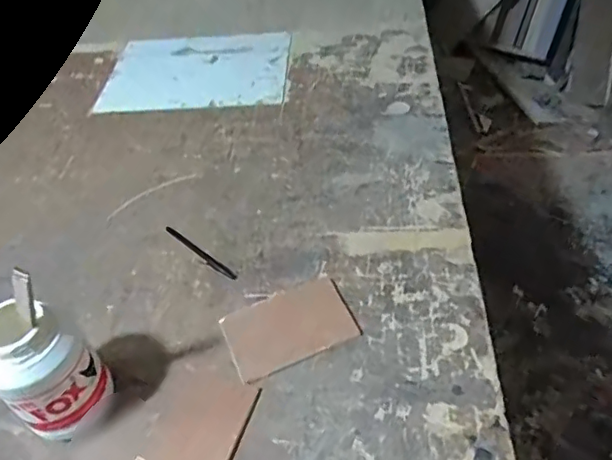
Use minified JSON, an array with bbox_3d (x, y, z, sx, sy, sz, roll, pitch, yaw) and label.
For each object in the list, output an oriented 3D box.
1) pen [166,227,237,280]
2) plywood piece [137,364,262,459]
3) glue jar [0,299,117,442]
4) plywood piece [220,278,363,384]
[{"bbox_3d":[-0.150,0.031,0.785,0.146,0.006,0.012,33,58,30],"label":"pen"},{"bbox_3d":[-0.118,0.223,0.601,0.095,0.006,0.154,12,50,17],"label":"plywood piece"},{"bbox_3d":[-0.264,0.150,0.578,0.077,0.162,0.088,26,54,27],"label":"glue jar"},{"bbox_3d":[-0.019,0.117,0.683,0.151,0.006,0.099,-20,49,-13],"label":"plywood piece"}]

